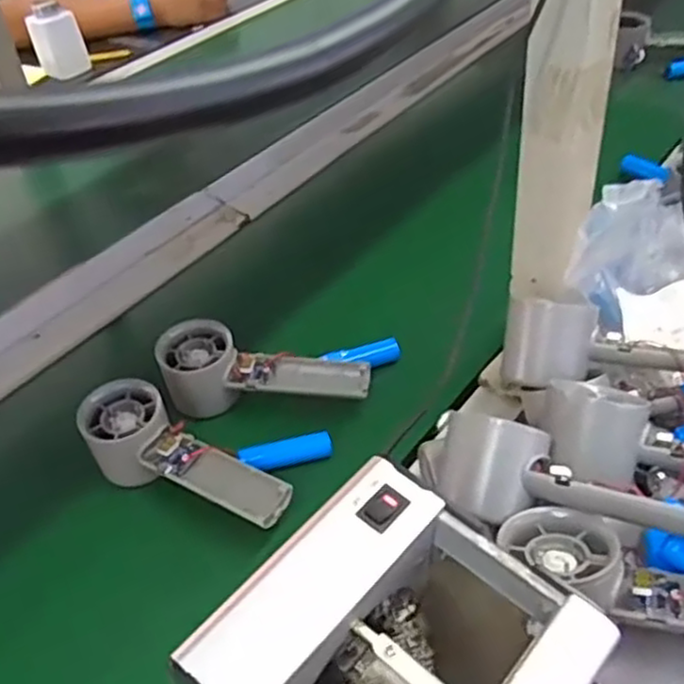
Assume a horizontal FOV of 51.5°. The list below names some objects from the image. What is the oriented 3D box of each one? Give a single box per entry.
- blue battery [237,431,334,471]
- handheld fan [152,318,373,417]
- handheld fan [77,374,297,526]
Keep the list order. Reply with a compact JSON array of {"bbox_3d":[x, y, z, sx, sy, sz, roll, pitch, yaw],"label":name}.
[{"bbox_3d":[-0.039,0.083,0.512,0.065,0.019,0.020,-14,42,-12],"label":"blue battery"},{"bbox_3d":[-0.058,0.023,0.544,0.155,0.063,0.049,-1,41,3],"label":"handheld fan"},{"bbox_3d":[-0.106,0.081,0.486,0.151,0.064,0.054,18,45,23],"label":"handheld fan"}]

